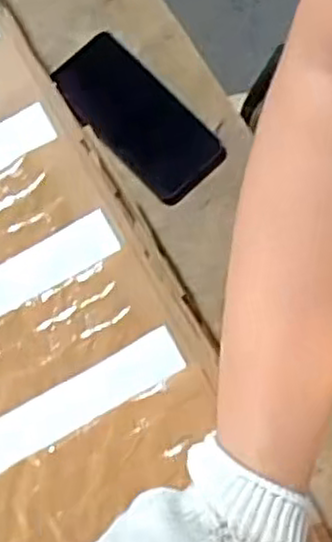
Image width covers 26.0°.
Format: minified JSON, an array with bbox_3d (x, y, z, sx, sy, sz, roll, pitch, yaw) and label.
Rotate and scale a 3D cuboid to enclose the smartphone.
[{"bbox_3d":[-0.027,-0.143,0.667,0.080,0.008,0.169,-43,80,-9],"label":"smartphone"}]

